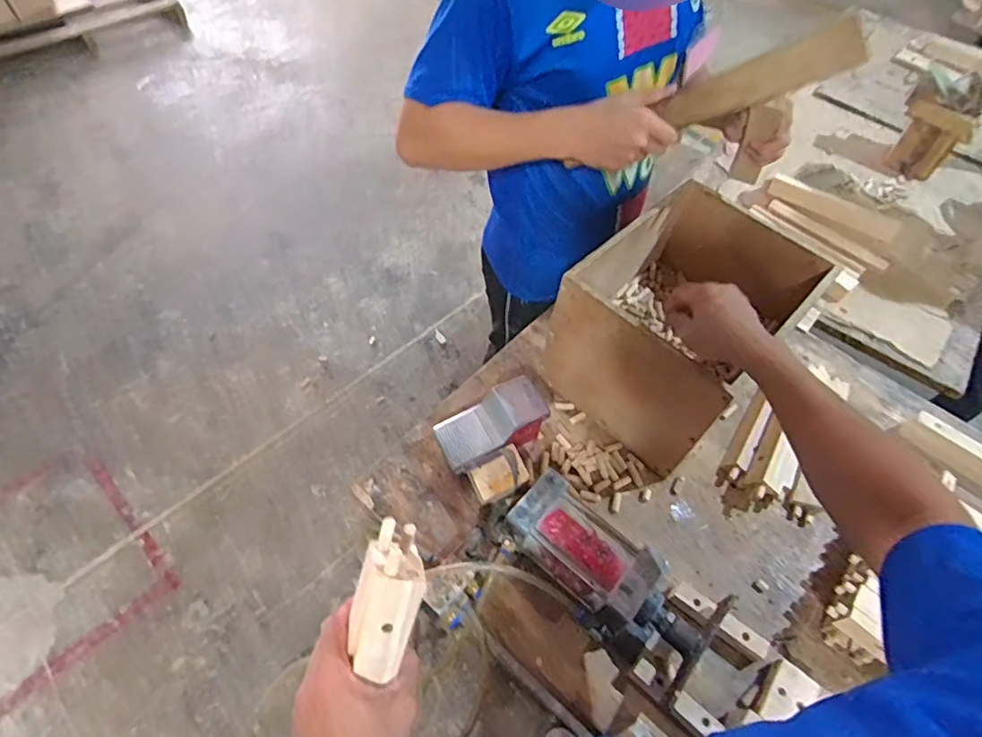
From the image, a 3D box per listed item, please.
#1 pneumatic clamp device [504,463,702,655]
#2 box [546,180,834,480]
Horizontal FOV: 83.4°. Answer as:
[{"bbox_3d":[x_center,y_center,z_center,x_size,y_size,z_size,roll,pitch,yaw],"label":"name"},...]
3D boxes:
[{"bbox_3d":[0.138,0.259,0.696,0.257,0.098,0.111,38,60,20],"label":"pneumatic clamp device"},{"bbox_3d":[0.288,-0.074,0.835,0.255,0.217,0.334,39,61,21],"label":"box"}]

